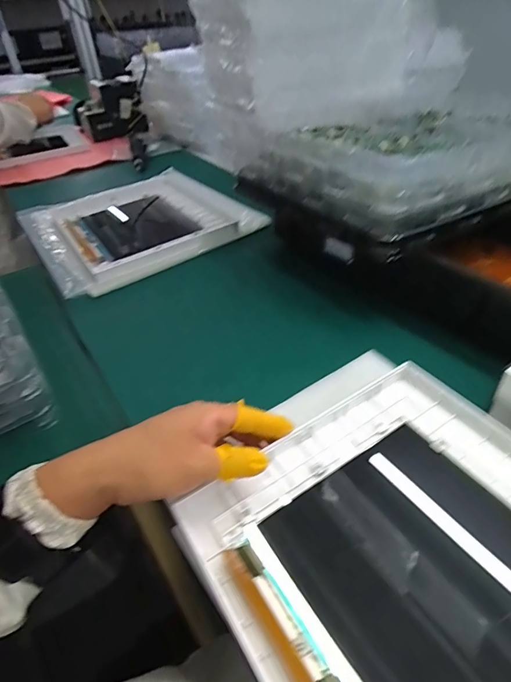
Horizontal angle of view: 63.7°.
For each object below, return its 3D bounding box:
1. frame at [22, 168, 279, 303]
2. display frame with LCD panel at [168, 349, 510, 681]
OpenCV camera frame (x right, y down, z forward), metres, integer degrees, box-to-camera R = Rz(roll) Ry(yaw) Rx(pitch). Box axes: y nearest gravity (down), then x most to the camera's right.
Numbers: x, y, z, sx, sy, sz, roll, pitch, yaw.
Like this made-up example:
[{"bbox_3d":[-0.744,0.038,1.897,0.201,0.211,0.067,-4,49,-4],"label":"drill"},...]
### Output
[{"bbox_3d":[-0.228,-0.223,0.777,0.350,0.045,0.375,-26,46,-23],"label":"frame"},{"bbox_3d":[0.129,0.159,0.263,0.260,0.025,0.353,-26,45,-23],"label":"display frame with LCD panel"}]

